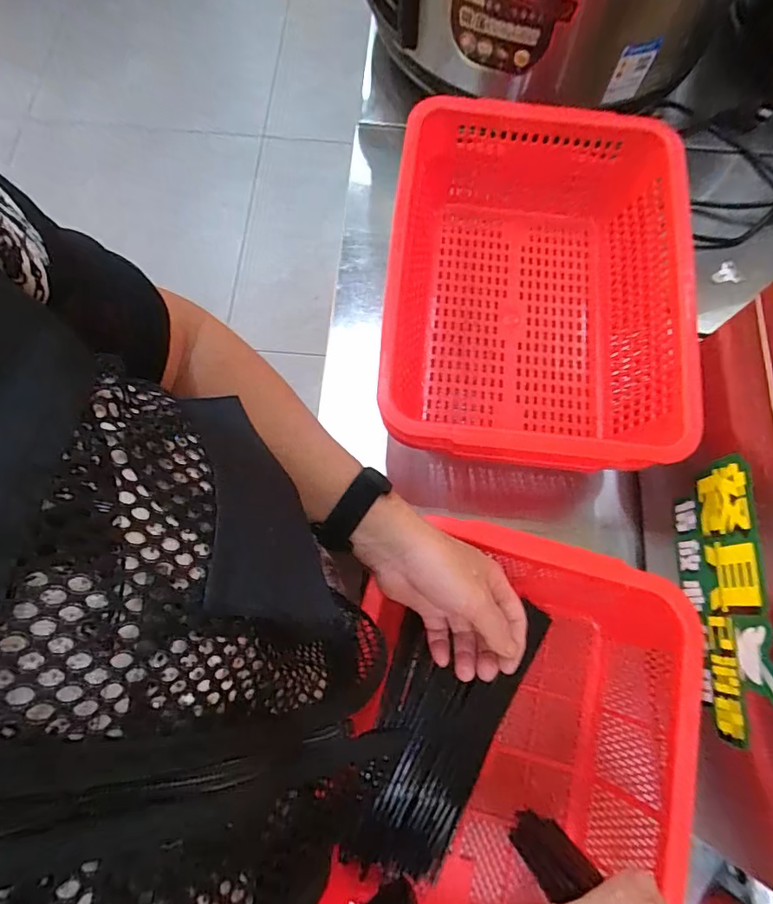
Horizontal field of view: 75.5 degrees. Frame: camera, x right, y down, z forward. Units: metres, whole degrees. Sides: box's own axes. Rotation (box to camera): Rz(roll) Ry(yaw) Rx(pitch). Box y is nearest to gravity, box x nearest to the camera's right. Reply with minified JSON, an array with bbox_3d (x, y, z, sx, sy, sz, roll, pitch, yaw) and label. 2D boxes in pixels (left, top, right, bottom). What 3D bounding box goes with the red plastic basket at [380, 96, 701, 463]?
[{"bbox_3d":[0.135,-0.150,0.484,0.255,0.114,0.338,6,72,1],"label":"red plastic basket"}]

